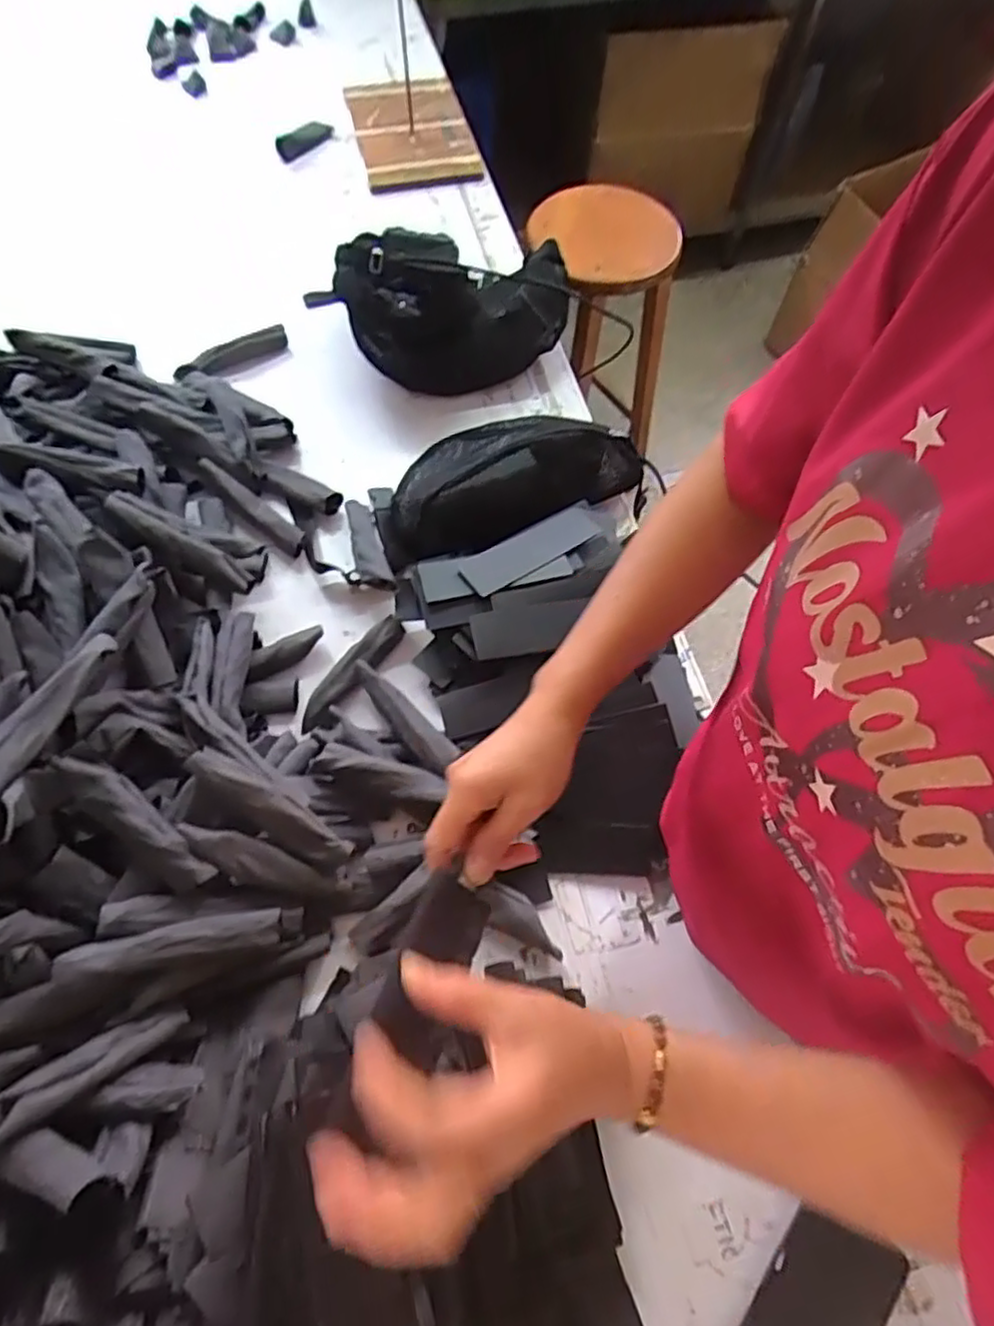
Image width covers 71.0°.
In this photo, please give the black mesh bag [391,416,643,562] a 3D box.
[{"bbox_3d":[0.005,-0.222,0.788,0.287,0.081,0.137,-23,67,-12],"label":"black mesh bag"}]

